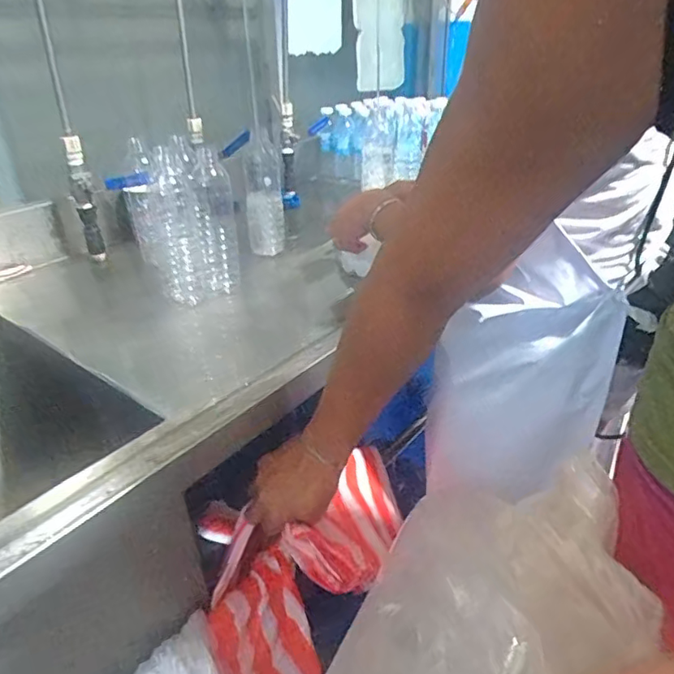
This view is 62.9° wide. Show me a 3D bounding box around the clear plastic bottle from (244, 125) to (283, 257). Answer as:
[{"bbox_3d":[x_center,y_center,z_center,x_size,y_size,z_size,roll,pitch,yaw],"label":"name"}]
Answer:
[{"bbox_3d":[-0.129,-0.240,0.971,0.066,0.207,0.063,-6,29,-6],"label":"clear plastic bottle"}]

